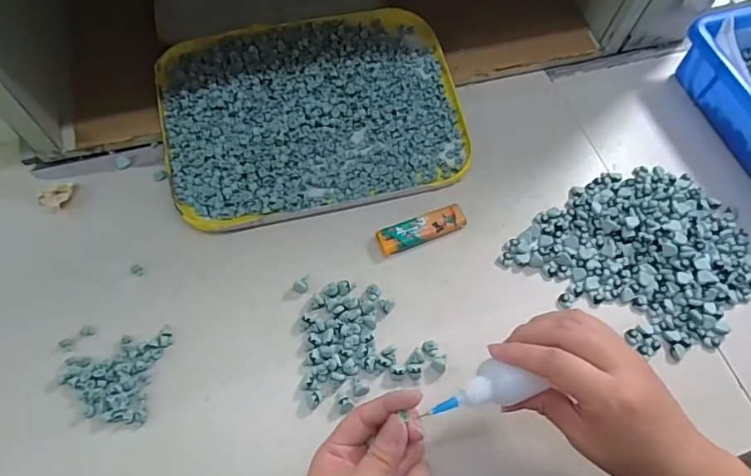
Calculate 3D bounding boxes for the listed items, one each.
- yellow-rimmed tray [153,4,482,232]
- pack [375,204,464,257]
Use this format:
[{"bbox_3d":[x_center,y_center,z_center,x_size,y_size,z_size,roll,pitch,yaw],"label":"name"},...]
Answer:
[{"bbox_3d":[-0.058,-0.123,0.463,0.272,0.025,0.205,-13,67,-9],"label":"yellow-rimmed tray"},{"bbox_3d":[0.041,-0.008,0.424,0.079,0.007,0.024,-22,68,-12],"label":"pack"}]

